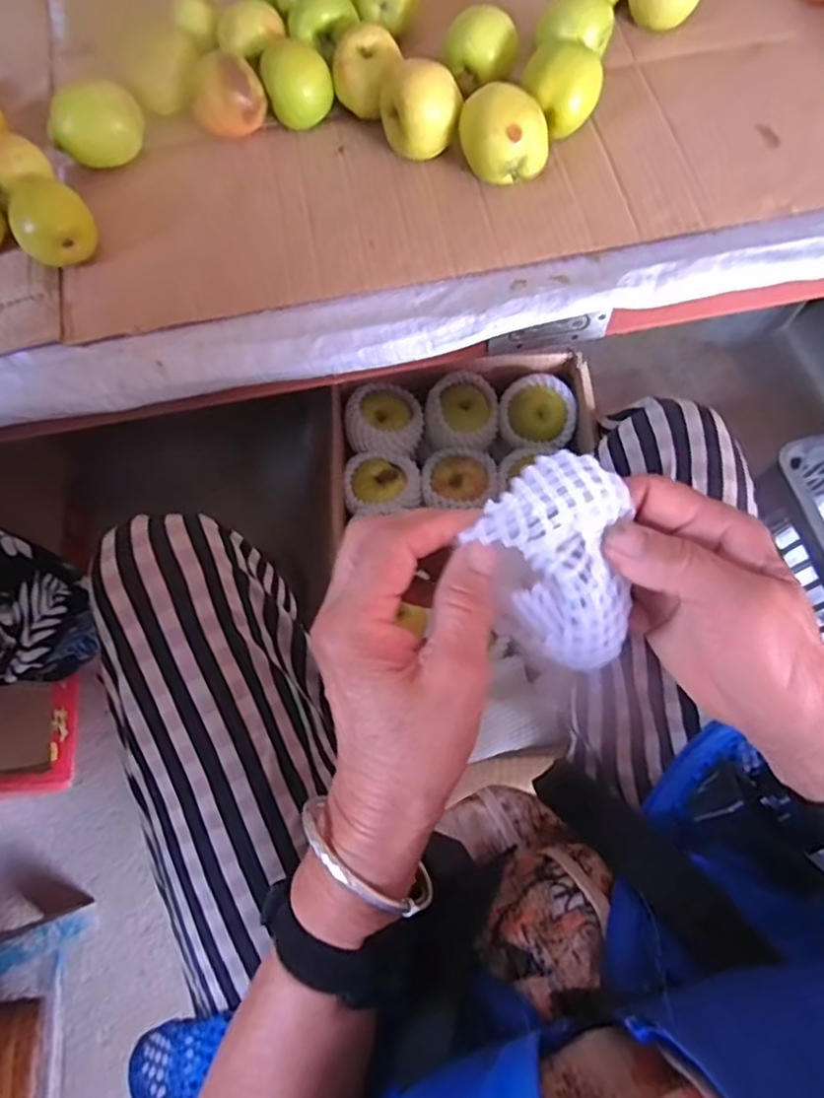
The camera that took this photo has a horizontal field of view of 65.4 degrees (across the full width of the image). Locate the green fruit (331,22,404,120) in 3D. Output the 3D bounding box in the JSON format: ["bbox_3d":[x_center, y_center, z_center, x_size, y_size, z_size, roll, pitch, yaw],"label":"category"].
[{"bbox_3d":[-0.039,-0.399,0.547,0.059,0.056,0.053,28,74,11],"label":"green fruit"}]

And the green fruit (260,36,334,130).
[{"bbox_3d":[-0.099,-0.400,0.553,0.055,0.051,0.049,-12,71,-3],"label":"green fruit"}]

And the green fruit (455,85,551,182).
[{"bbox_3d":[0.073,-0.326,0.513,0.066,0.059,0.059,-2,70,1],"label":"green fruit"}]

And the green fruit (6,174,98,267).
[{"bbox_3d":[-0.280,-0.253,0.502,0.057,0.052,0.051,-35,73,-10],"label":"green fruit"}]

